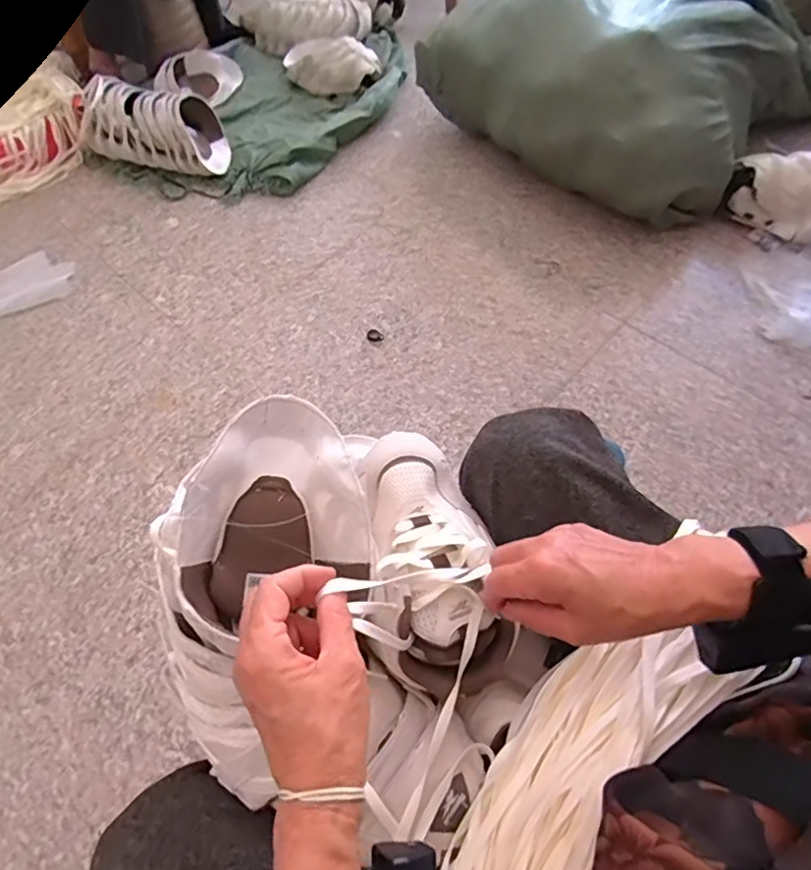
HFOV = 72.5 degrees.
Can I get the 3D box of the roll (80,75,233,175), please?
[{"bbox_3d":[-0.613,-0.760,1.365,0.390,0.128,0.179,14,62,10],"label":"roll"}]

